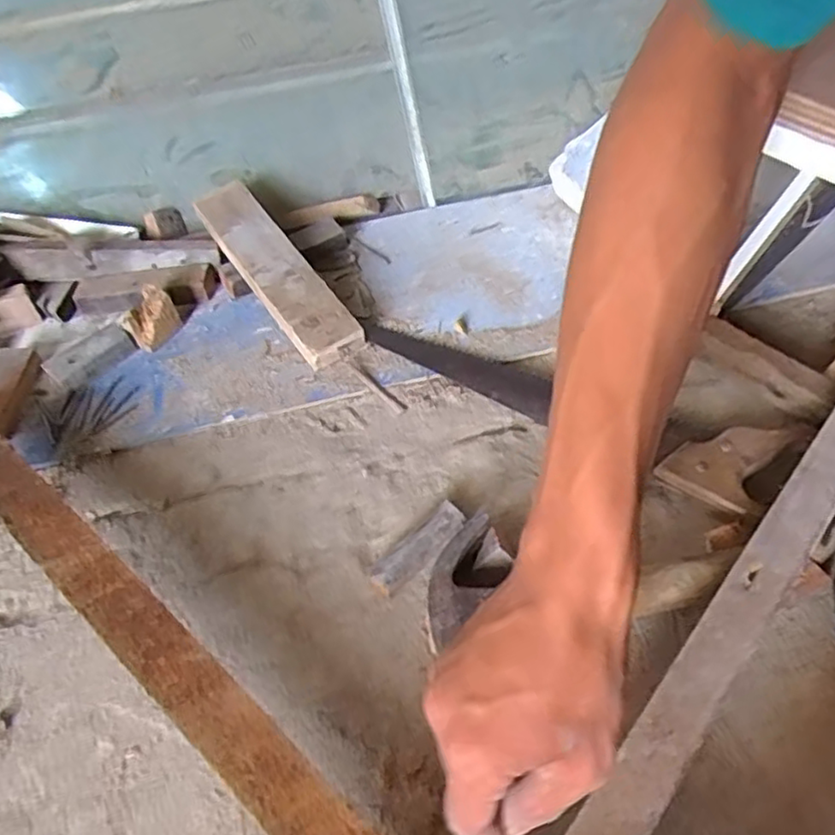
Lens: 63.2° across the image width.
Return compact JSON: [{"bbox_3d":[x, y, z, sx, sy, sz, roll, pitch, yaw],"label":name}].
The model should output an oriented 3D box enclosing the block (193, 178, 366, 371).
[{"bbox_3d":[-0.122,-0.127,0.593,0.052,0.026,0.199,-32,70,-19],"label":"block"}]

